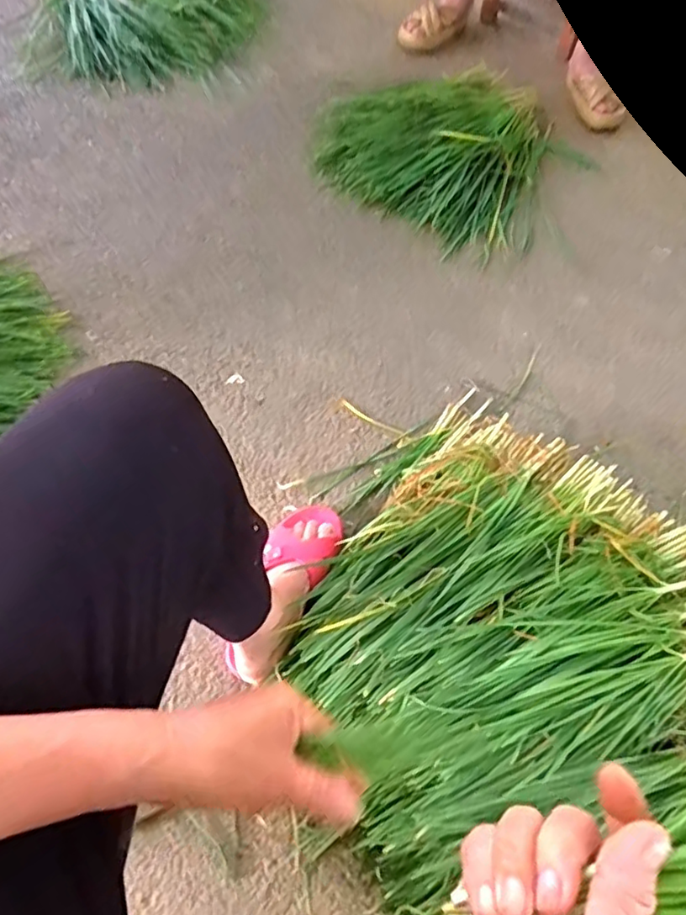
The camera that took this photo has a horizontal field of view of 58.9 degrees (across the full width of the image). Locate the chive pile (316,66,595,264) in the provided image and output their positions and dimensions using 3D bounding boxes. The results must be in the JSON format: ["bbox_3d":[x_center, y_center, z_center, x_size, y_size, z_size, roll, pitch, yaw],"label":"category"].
[{"bbox_3d":[0.242,-0.711,1.349,0.483,0.097,0.574,-40,66,-20],"label":"chive pile"}]

